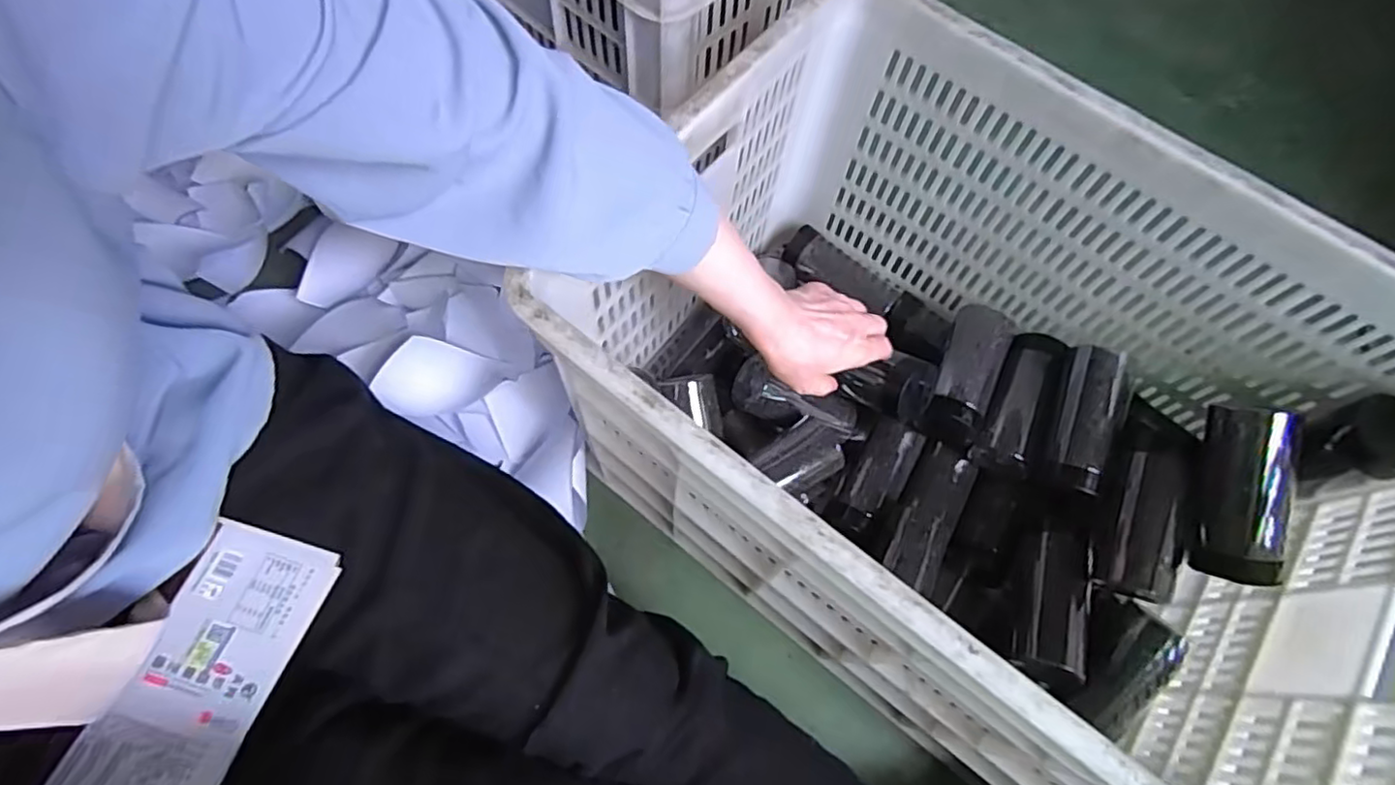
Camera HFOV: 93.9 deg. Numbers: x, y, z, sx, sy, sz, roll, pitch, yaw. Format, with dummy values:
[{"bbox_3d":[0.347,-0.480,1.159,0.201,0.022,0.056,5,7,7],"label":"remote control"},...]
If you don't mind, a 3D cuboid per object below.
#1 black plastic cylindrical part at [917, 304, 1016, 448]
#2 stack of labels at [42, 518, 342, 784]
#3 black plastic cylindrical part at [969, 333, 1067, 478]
[{"bbox_3d":[0.293,-0.018,0.710,0.060,0.069,0.159,27,69,9],"label":"black plastic cylindrical part"},{"bbox_3d":[-0.279,0.159,0.369,0.074,0.004,0.161,23,60,-8],"label":"stack of labels"},{"bbox_3d":[0.336,0.016,0.687,0.059,0.062,0.156,23,68,7],"label":"black plastic cylindrical part"}]

